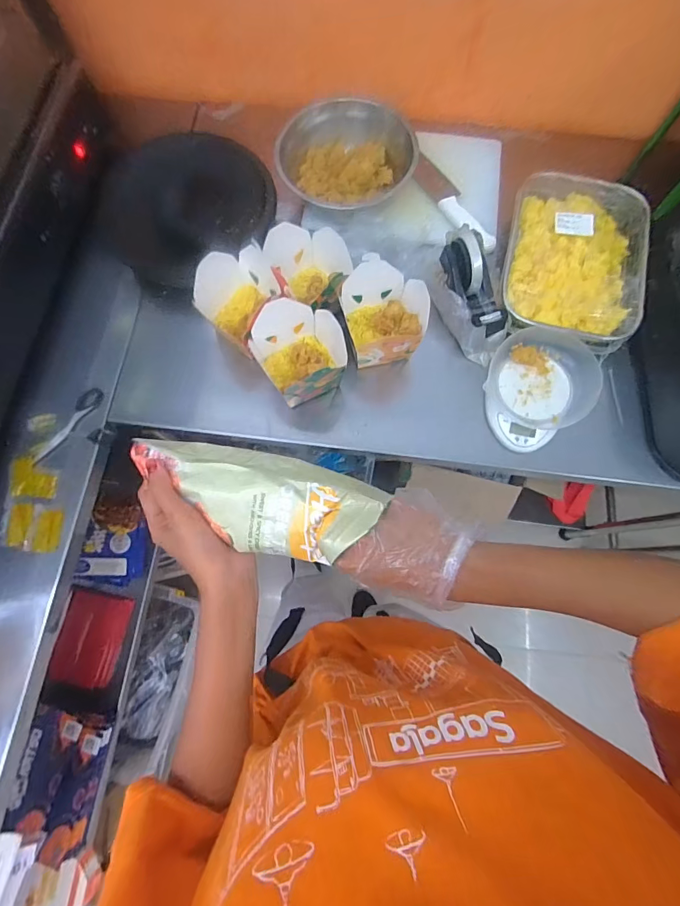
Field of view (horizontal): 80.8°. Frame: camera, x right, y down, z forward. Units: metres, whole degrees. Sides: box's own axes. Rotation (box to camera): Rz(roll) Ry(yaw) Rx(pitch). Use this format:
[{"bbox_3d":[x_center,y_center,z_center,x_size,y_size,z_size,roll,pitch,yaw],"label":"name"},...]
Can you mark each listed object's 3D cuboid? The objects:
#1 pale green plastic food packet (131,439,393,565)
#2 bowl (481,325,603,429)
[{"bbox_3d":[-0.072,0.035,0.319,0.198,0.029,0.075,17,76,9],"label":"pale green plastic food packet"},{"bbox_3d":[0.307,-0.114,0.613,0.148,0.063,0.145,0,75,0],"label":"bowl"}]

